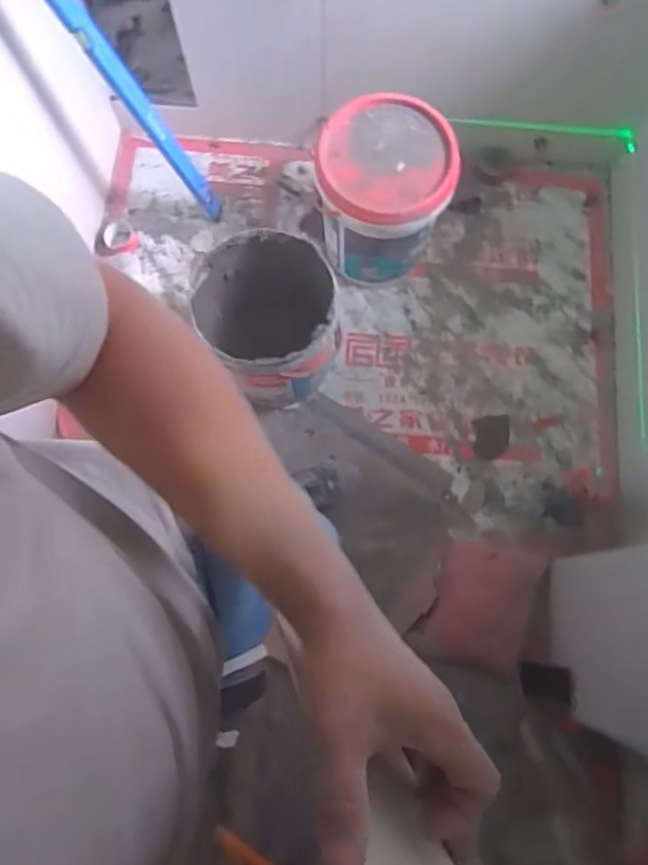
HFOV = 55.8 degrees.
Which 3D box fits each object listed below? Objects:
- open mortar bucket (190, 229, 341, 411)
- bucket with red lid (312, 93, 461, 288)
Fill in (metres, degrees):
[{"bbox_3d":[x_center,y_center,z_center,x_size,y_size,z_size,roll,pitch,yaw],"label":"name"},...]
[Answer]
[{"bbox_3d":[-0.115,-0.246,1.418,0.281,0.345,0.310,-8,75,-1],"label":"open mortar bucket"},{"bbox_3d":[0.137,-0.533,1.466,0.284,0.366,0.287,0,75,1],"label":"bucket with red lid"}]

